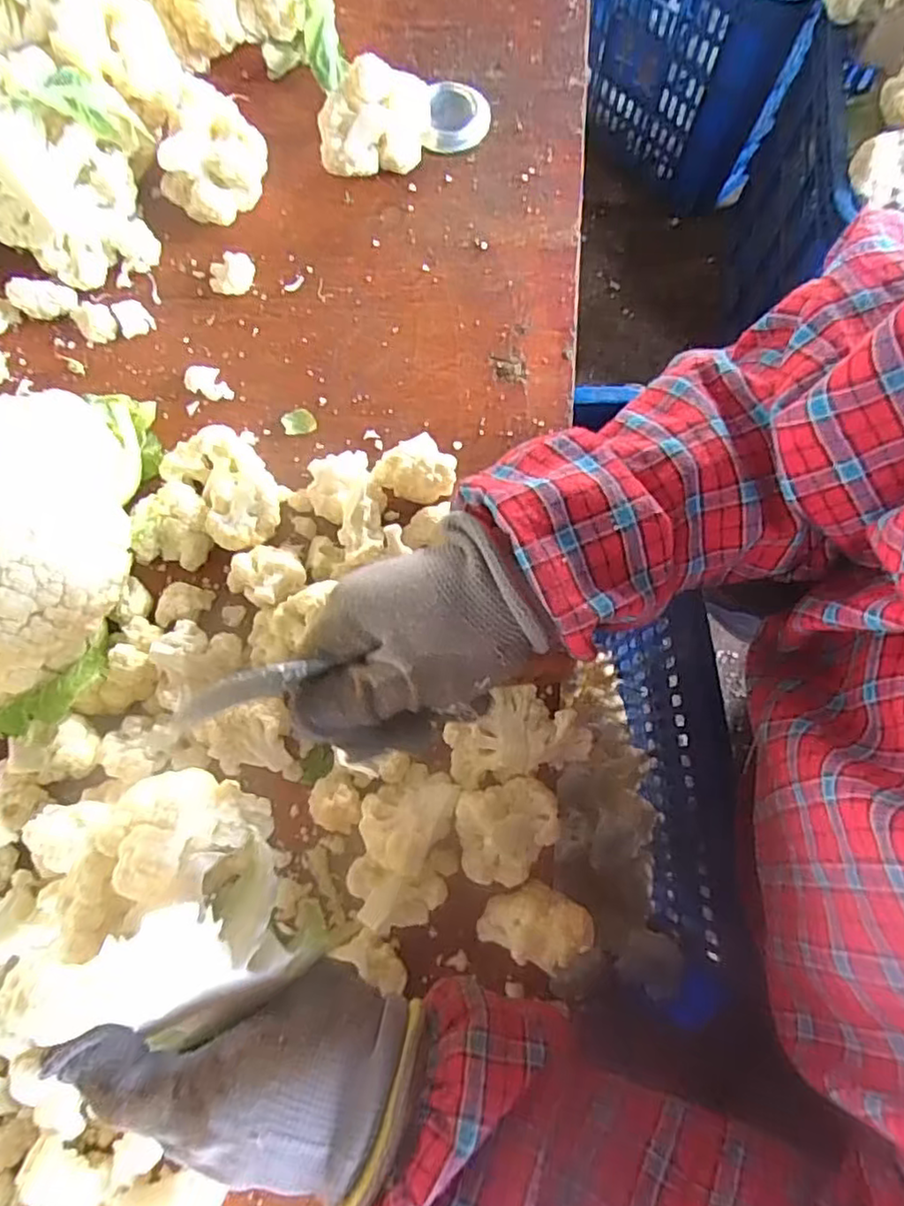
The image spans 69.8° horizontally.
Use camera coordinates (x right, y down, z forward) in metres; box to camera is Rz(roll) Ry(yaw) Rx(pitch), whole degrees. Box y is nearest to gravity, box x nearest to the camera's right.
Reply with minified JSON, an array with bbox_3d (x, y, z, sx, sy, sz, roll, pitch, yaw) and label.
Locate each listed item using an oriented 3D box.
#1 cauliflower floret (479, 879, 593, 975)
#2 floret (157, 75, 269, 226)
[{"bbox_3d":[0.044,0.169,0.345,0.055,0.049,0.034,9,76,2],"label":"cauliflower floret"},{"bbox_3d":[-0.167,-0.309,0.454,0.055,0.064,0.060,0,76,0],"label":"floret"}]

